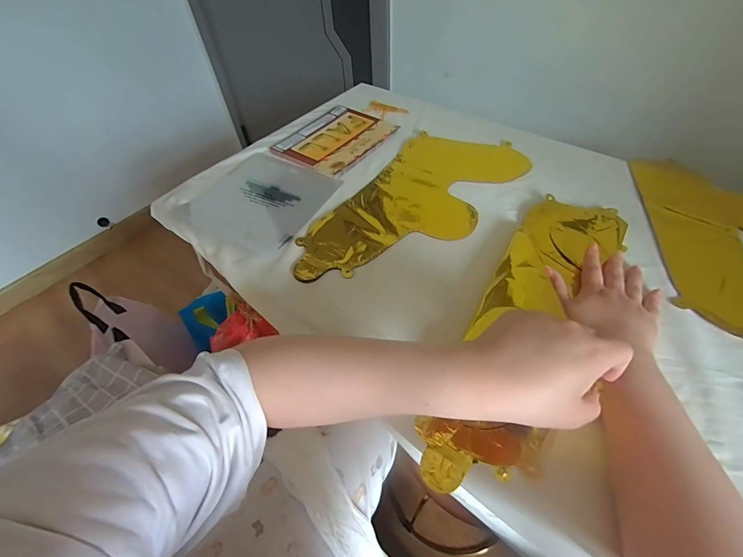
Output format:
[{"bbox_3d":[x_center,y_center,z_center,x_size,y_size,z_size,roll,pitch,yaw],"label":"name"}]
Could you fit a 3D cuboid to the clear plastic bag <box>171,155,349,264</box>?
[{"bbox_3d":[-0.180,-0.132,0.569,0.206,0.010,0.210,26,56,19],"label":"clear plastic bag"}]

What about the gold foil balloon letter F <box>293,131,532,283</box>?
[{"bbox_3d":[0.070,-0.118,0.543,0.205,0.013,0.411,27,59,23],"label":"gold foil balloon letter F"}]

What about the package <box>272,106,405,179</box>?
[{"bbox_3d":[-0.068,-0.276,0.672,0.172,0.008,0.205,31,60,25],"label":"package"}]

